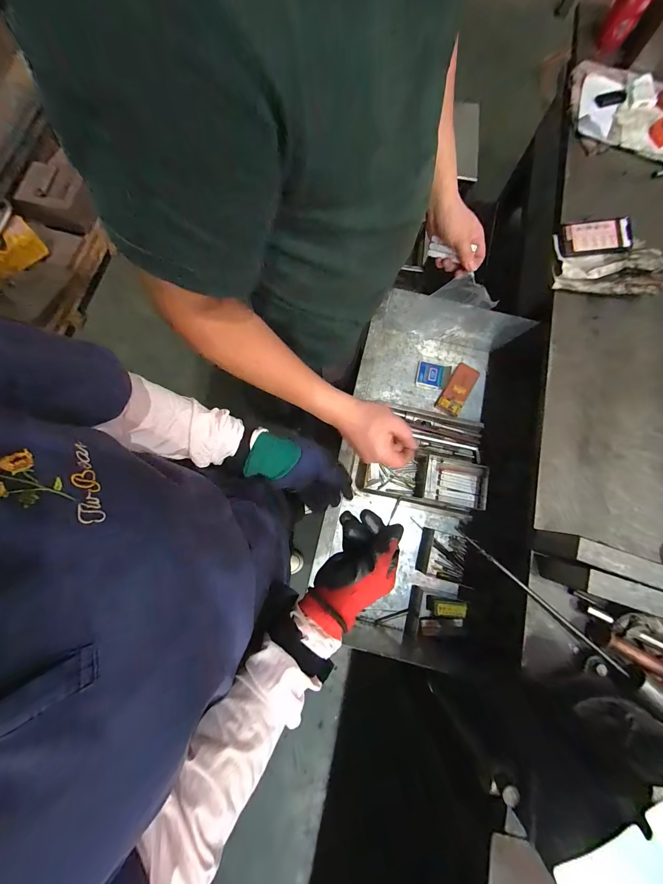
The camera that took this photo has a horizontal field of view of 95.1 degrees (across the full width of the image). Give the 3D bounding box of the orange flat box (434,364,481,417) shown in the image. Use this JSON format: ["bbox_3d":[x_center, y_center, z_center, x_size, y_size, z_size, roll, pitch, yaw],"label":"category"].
[{"bbox_3d":[0.346,-0.144,0.827,0.063,0.011,0.155,32,80,5],"label":"orange flat box"}]

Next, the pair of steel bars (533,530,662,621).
[{"bbox_3d":[0.549,0.253,0.513,0.350,0.100,0.083,19,79,2],"label":"pair of steel bars"}]

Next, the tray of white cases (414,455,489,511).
[{"bbox_3d":[0.301,0.103,0.774,0.169,0.050,0.122,13,79,1],"label":"tray of white cases"}]

